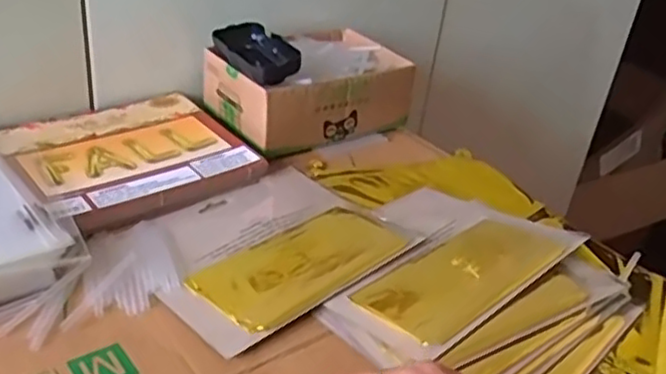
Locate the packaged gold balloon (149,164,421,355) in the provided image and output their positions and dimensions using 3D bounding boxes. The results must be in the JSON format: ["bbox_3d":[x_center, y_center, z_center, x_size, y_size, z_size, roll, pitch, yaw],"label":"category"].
[{"bbox_3d":[-0.052,0.038,0.529,0.188,0.010,0.163,-24,44,-39],"label":"packaged gold balloon"}]

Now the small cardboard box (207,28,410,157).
[{"bbox_3d":[-0.026,-0.110,0.719,0.186,0.069,0.131,-16,39,-31],"label":"small cardboard box"}]

